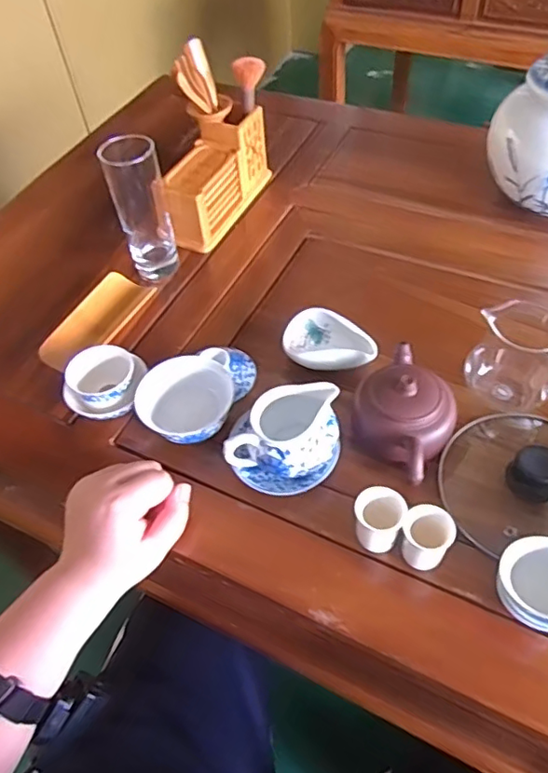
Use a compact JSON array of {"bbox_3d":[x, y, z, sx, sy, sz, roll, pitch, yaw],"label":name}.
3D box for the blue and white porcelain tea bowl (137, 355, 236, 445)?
[{"bbox_3d":[-0.085,0.019,0.569,0.092,0.053,0.089,-34,57,-20],"label":"blue and white porcelain tea bowl"}]

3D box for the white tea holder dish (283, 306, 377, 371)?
[{"bbox_3d":[0.057,-0.041,0.609,0.096,0.038,0.073,25,59,22],"label":"white tea holder dish"}]

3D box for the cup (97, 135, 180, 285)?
[{"bbox_3d":[-0.159,-0.214,0.679,0.058,0.177,0.055,-21,54,-11],"label":"cup"}]

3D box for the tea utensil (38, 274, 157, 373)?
[{"bbox_3d":[-0.210,-0.078,0.676,0.063,0.025,0.145,19,57,18],"label":"tea utensil"}]

